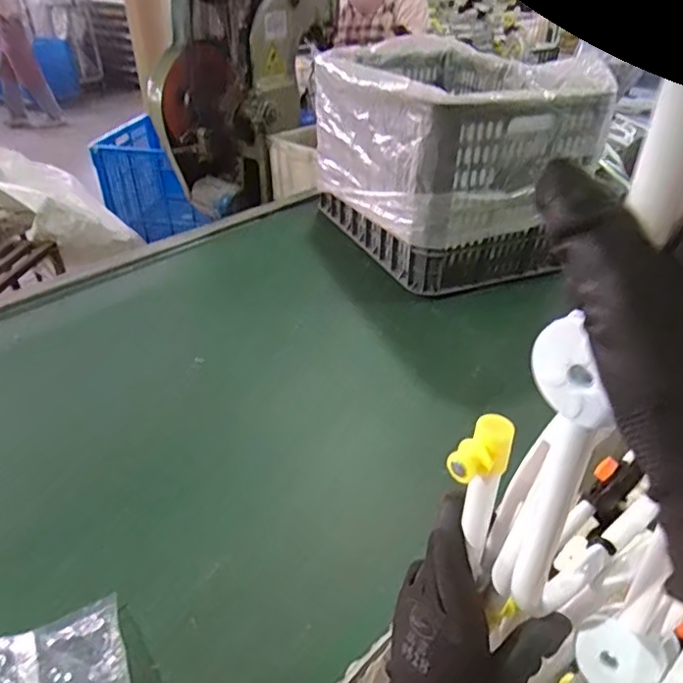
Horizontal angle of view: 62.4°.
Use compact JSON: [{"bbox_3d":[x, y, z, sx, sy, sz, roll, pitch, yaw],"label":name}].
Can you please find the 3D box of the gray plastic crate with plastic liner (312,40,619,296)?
[{"bbox_3d":[0.207,-0.427,1.303,0.424,0.394,0.599,-10,36,-14],"label":"gray plastic crate with plastic liner"}]

